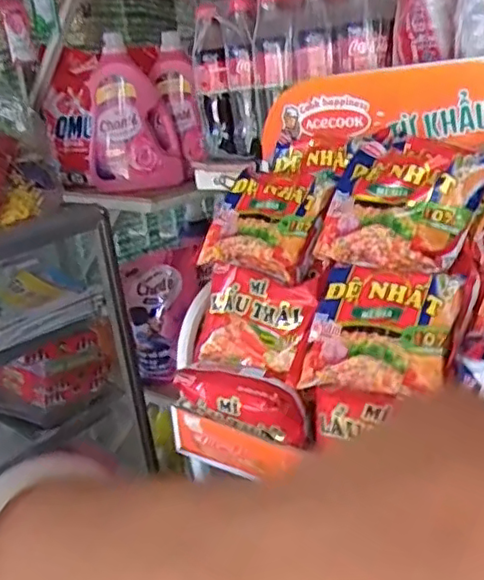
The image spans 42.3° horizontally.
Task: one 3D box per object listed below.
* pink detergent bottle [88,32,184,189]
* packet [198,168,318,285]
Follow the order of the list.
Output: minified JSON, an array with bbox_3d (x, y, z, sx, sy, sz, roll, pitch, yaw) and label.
[{"bbox_3d":[-0.283,-0.425,1.536,0.190,0.348,0.130,-2,19,15],"label":"pink detergent bottle"},{"bbox_3d":[0.021,-0.067,0.612,0.114,0.024,0.105,15,71,42],"label":"packet"}]

